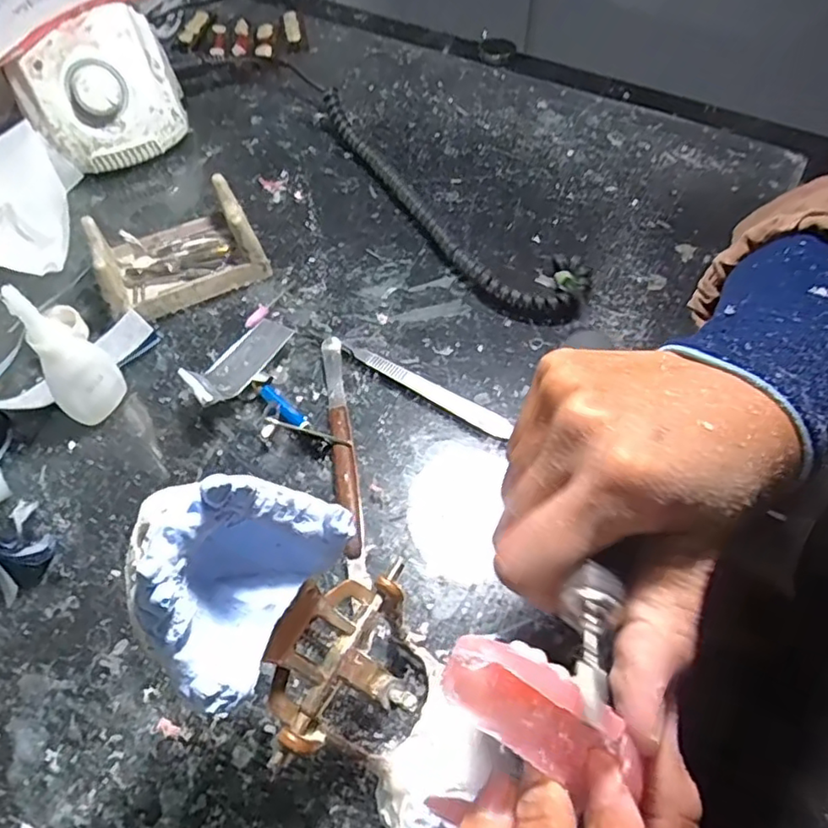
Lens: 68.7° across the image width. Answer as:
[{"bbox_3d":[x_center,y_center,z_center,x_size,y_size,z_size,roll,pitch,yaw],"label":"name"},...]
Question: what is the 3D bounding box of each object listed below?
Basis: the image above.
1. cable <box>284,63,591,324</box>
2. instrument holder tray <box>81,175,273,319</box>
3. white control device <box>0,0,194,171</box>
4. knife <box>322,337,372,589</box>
[{"bbox_3d":[-0.008,-0.166,0.427,0.054,0.021,0.322,-35,64,-19],"label":"cable"},{"bbox_3d":[-0.147,-0.105,0.380,0.095,0.042,0.063,-23,60,-13],"label":"instrument holder tray"},{"bbox_3d":[-0.221,-0.228,0.437,0.104,0.078,0.080,-32,63,-17],"label":"white control device"},{"bbox_3d":[-0.037,0.017,0.316,0.011,0.010,0.145,-8,58,-4],"label":"knife"}]

